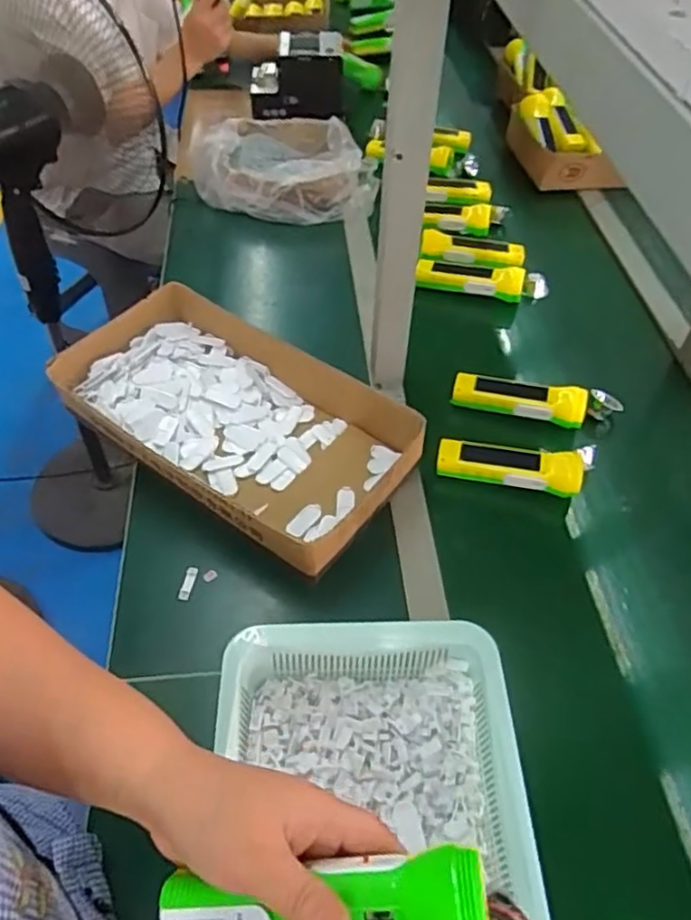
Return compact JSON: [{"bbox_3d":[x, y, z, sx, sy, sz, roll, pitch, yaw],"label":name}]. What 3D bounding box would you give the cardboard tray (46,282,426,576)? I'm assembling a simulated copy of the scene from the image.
[{"bbox_3d":[-0.134,-0.054,0.800,0.432,0.066,0.231,32,57,21],"label":"cardboard tray"}]

